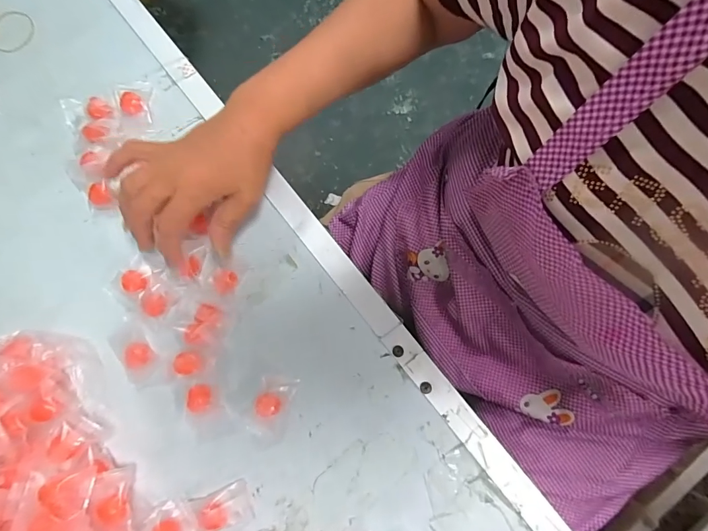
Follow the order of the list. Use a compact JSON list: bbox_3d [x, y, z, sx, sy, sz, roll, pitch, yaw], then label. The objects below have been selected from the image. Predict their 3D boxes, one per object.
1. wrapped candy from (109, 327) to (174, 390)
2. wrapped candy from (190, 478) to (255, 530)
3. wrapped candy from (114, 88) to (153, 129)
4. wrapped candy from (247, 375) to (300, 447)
[{"bbox_3d":[-0.191,0.082,0.336,0.031,0.012,0.063,-40,81,-6],"label":"wrapped candy"},{"bbox_3d":[-0.107,0.200,0.312,0.041,0.014,0.032,-24,80,-4],"label":"wrapped candy"},{"bbox_3d":[-0.218,-0.157,0.377,0.033,0.013,0.043,-10,79,-1],"label":"wrapped candy"},{"bbox_3d":[-0.072,0.124,0.327,0.031,0.010,0.056,15,80,4],"label":"wrapped candy"}]

